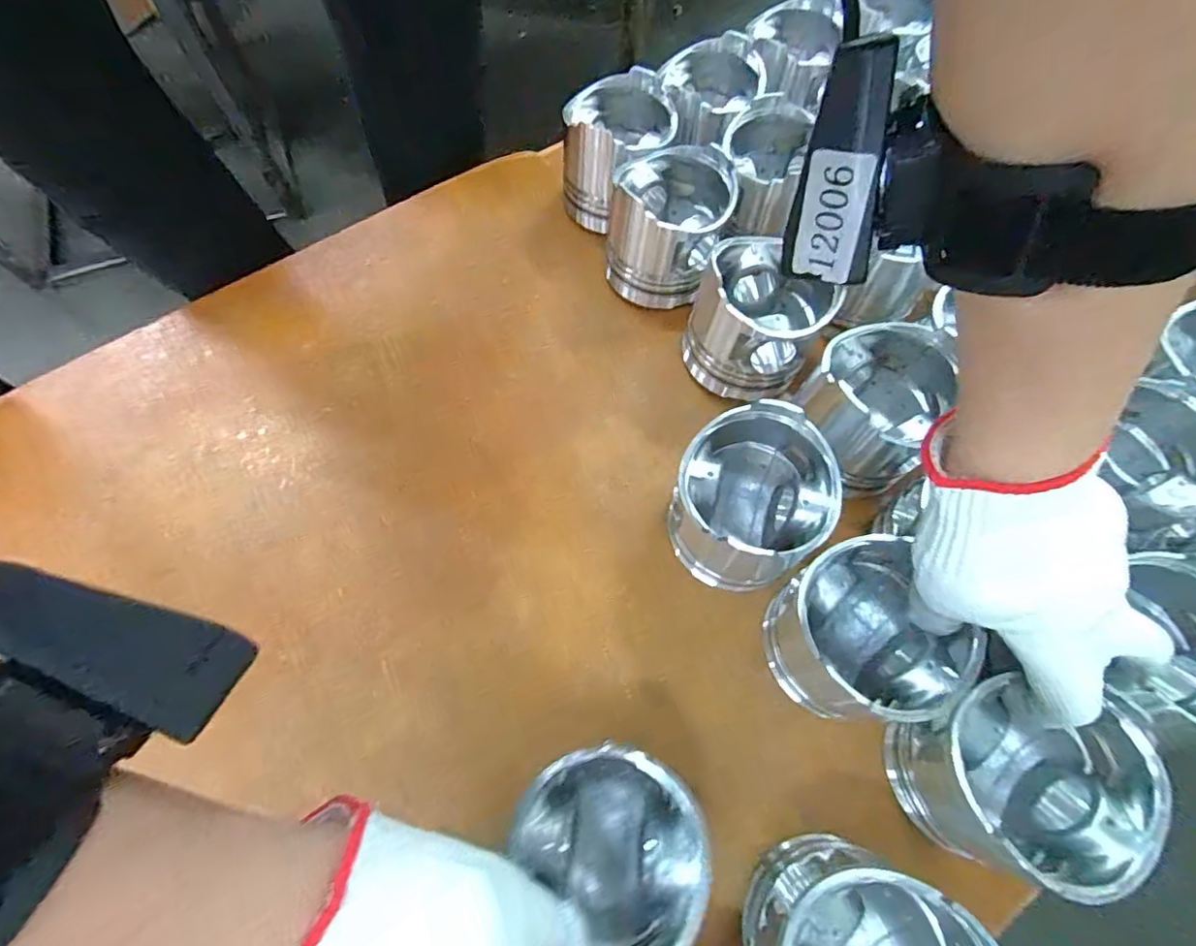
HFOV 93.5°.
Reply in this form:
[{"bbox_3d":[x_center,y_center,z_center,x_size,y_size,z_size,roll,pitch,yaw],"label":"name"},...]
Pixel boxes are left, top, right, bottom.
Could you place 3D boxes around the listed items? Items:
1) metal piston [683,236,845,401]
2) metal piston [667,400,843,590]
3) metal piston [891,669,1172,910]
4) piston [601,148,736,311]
[{"bbox_3d":[0.115,-0.117,0.401,0.094,0.076,0.101,28,70,14],"label":"metal piston"},{"bbox_3d":[0.091,0.018,0.340,0.087,0.081,0.086,-1,66,2],"label":"metal piston"},{"bbox_3d":[0.204,0.148,0.278,0.090,0.079,0.084,-1,66,2],"label":"metal piston"},{"bbox_3d":[0.052,-0.193,0.434,0.091,0.081,0.087,-2,66,2],"label":"piston"}]

